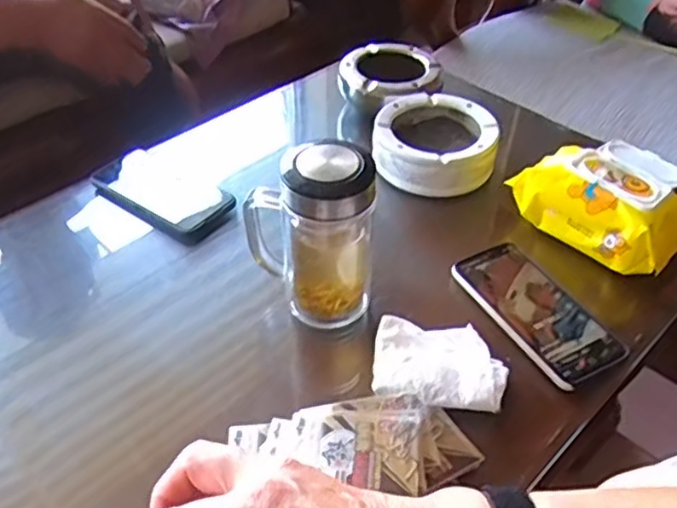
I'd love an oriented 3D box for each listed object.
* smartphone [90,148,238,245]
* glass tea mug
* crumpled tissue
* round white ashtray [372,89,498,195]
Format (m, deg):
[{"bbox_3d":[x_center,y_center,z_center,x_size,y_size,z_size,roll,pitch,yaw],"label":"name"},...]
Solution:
[{"bbox_3d":[-0.197,-0.069,0.732,0.167,0.016,0.080,28,49,26],"label":"smartphone"},{"bbox_3d":[-0.026,-0.013,0.568,0.105,0.165,0.068,-4,43,-5],"label":"glass tea mug"},{"bbox_3d":[0.085,0.092,0.549,0.109,0.024,0.070,7,43,7],"label":"crumpled tissue"},{"bbox_3d":[0.114,-0.135,0.772,0.141,0.049,0.142,0,43,0],"label":"round white ashtray"}]

